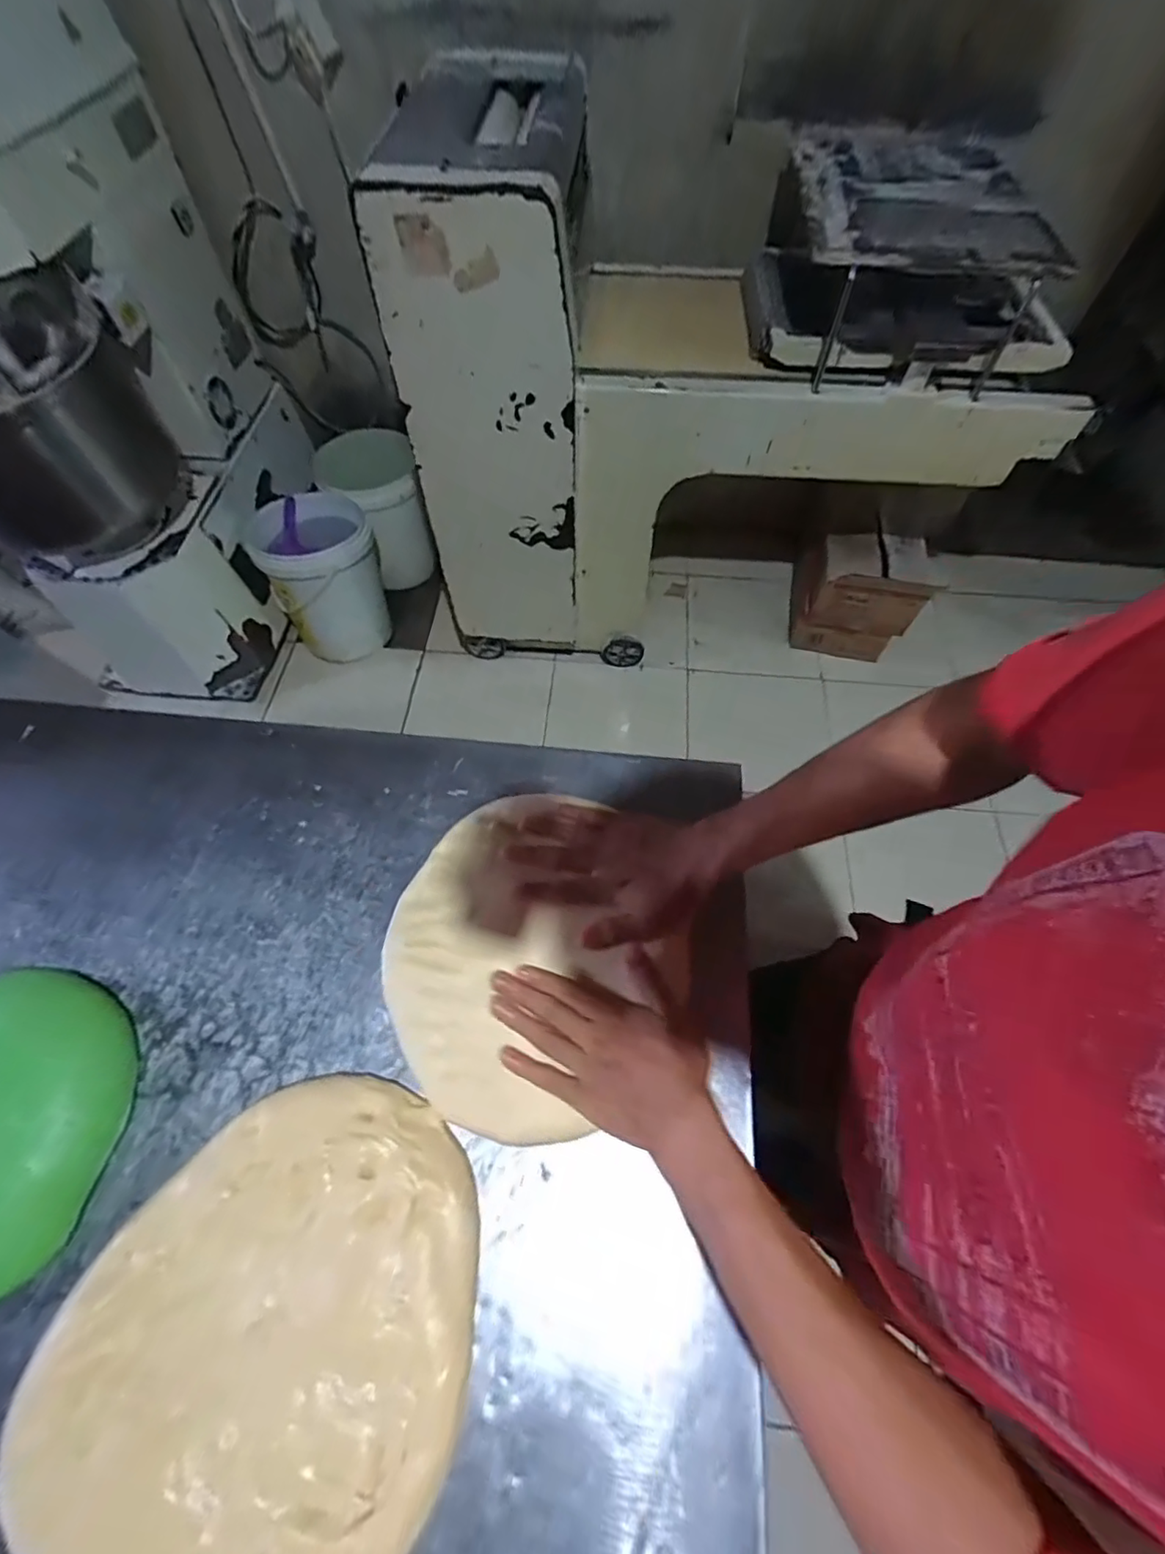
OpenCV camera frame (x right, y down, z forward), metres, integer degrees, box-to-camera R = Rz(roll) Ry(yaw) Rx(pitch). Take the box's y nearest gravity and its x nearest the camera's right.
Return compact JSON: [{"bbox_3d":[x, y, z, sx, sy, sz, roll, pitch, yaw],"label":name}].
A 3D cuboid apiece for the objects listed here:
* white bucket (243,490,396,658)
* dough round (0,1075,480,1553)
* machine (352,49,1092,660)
[{"bbox_3d":[-0.716,-0.565,1.632,0.300,0.321,0.315,-19,63,-8],"label":"white bucket"},{"bbox_3d":[-0.200,0.371,0.388,0.253,0.031,0.288,39,67,19],"label":"dough round"},{"bbox_3d":[0.284,-0.803,1.344,1.240,0.971,0.561,-3,62,1],"label":"machine"}]

